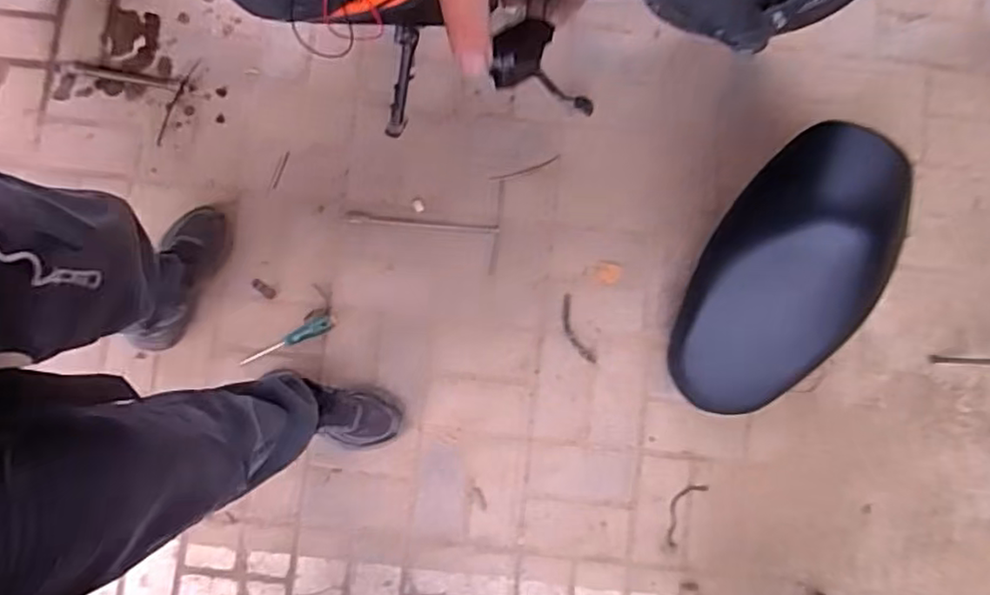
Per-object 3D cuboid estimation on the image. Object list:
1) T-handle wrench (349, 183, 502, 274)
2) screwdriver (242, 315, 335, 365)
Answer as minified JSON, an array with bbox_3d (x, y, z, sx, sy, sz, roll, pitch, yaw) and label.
[{"bbox_3d":[-0.134,-0.153,1.238,0.289,0.014,0.172,8,84,1],"label":"T-handle wrench"},{"bbox_3d":[-0.385,0.077,1.208,0.191,0.022,0.031,-22,85,-2],"label":"screwdriver"}]

